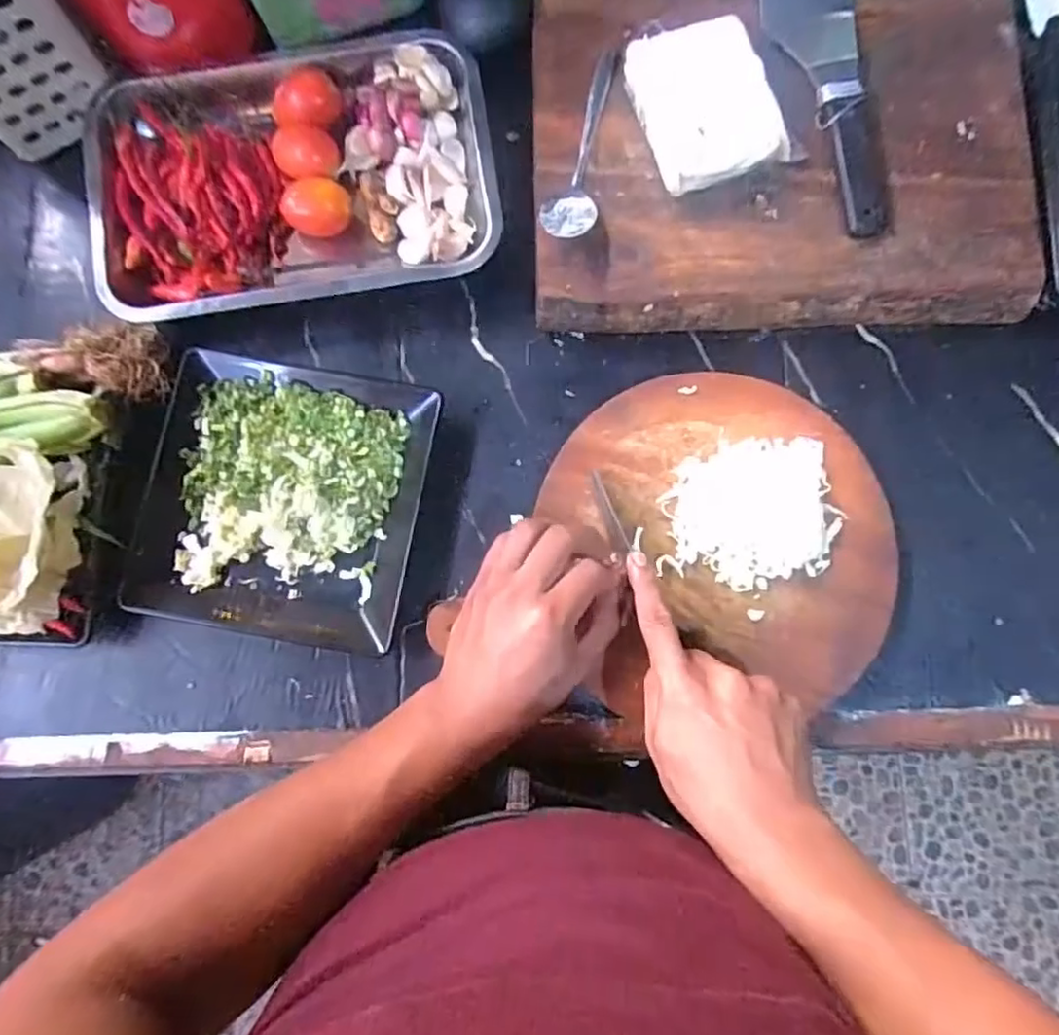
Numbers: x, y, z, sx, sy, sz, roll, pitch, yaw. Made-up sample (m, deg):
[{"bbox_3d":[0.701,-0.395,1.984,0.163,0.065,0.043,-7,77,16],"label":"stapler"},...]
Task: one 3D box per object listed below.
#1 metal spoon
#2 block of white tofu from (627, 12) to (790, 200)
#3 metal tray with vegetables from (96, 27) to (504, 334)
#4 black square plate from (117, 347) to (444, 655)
[{"bbox_3d":[0.042,-0.281,0.472,0.039,0.022,0.164,12,86,1],"label":"metal spoon"},{"bbox_3d":[0.130,-0.307,0.470,0.090,0.025,0.115,-20,86,-1],"label":"block of white tofu"},{"bbox_3d":[-0.184,-0.266,0.494,0.299,0.042,0.216,-10,86,0],"label":"metal tray with vegetables"},{"bbox_3d":[-0.180,-0.014,0.455,0.197,0.021,0.197,10,86,1],"label":"black square plate"}]

